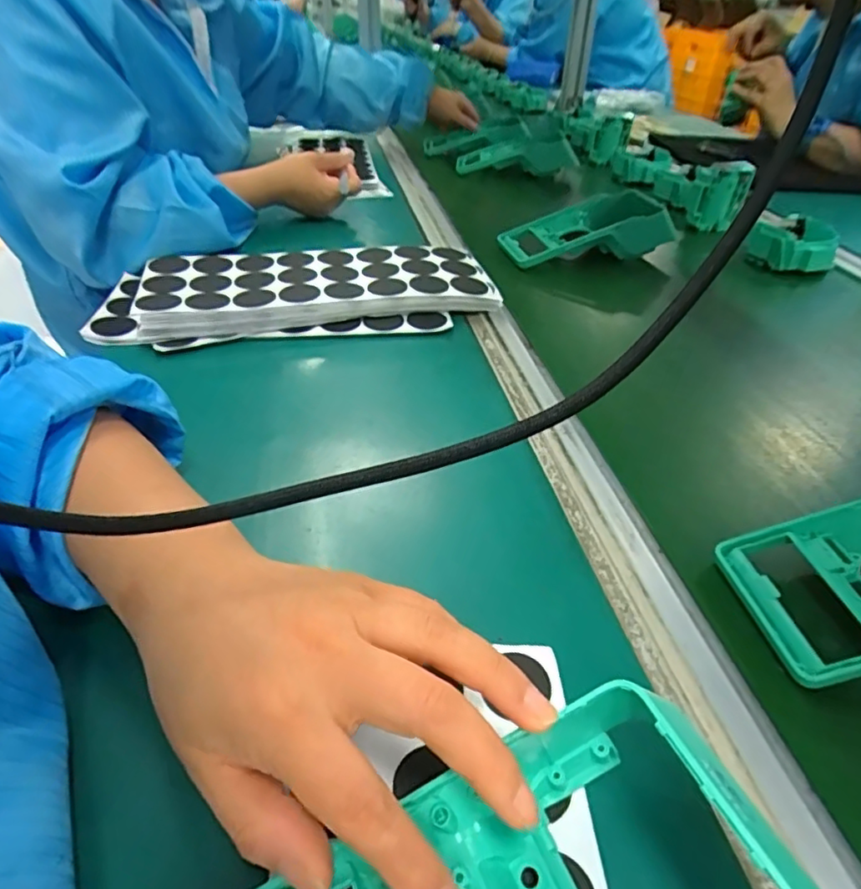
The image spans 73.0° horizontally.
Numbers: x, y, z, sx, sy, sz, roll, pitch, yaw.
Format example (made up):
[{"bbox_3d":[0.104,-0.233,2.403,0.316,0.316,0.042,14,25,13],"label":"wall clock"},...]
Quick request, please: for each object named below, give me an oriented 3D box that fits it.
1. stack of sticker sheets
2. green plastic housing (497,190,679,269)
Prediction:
[{"bbox_3d":[-0.116,-0.134,0.519,0.335,0.034,0.125,-5,39,-8],"label":"stack of sticker sheets"},{"bbox_3d":[0.168,-0.246,0.654,0.169,0.052,0.114,-7,40,-9],"label":"green plastic housing"}]

